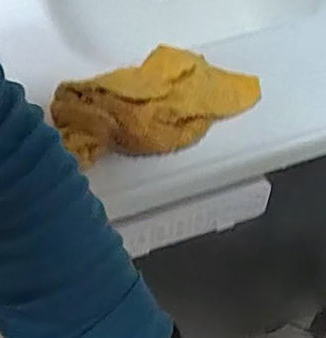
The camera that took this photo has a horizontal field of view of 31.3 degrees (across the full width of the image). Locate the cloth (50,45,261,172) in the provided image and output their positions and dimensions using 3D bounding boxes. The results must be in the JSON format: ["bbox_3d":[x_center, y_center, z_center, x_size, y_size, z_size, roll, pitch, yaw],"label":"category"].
[{"bbox_3d":[0.000,-0.066,0.523,0.194,0.049,0.091,-23,57,-16],"label":"cloth"}]

